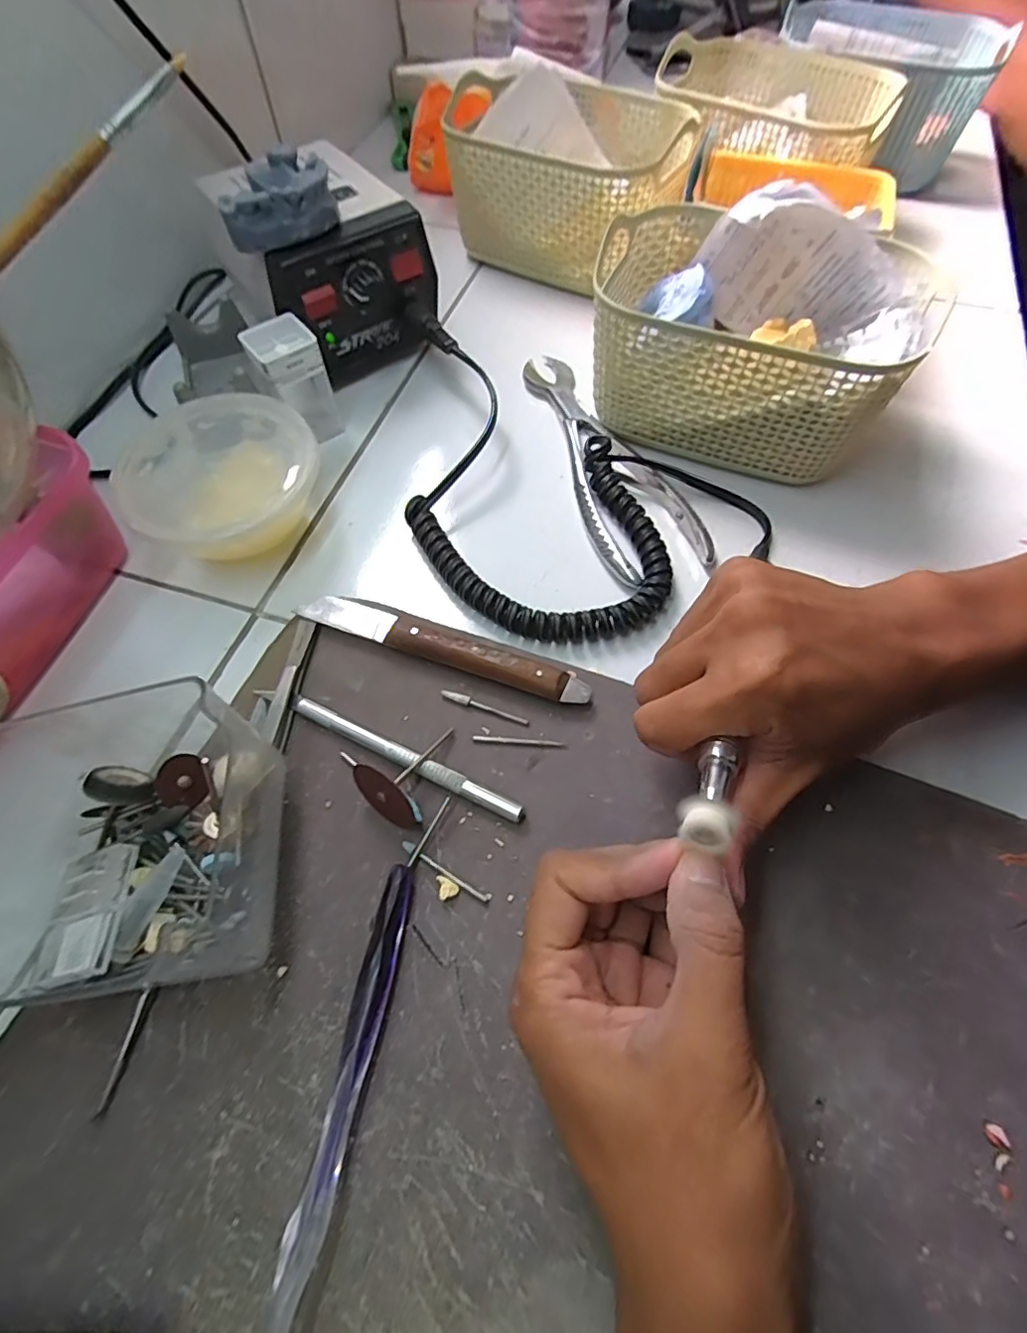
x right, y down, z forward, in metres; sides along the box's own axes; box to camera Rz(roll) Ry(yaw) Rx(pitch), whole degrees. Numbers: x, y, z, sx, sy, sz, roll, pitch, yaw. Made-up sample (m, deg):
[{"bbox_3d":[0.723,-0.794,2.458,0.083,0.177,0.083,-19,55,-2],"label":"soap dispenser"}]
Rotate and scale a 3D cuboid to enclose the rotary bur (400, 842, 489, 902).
[{"bbox_3d":[-0.028,0.084,0.238,0.042,0.004,0.004,28,65,15],"label":"rotary bur"}]

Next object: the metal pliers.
[{"bbox_3d":[0.047,-0.128,0.347,0.058,0.012,0.193,-20,63,-10],"label":"metal pliers"}]

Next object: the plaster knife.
[{"bbox_3d":[-0.035,-0.012,0.285,0.149,0.014,0.023,18,63,10],"label":"plaster knife"}]

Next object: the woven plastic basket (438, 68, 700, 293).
[{"bbox_3d":[0.040,-0.366,0.431,0.165,0.093,0.132,26,65,14],"label":"woven plastic basket"}]

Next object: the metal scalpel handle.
[{"bbox_3d":[-0.058,0.037,0.263,0.137,0.006,0.008,23,64,13],"label":"metal scalpel handle"}]

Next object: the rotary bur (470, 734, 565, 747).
[{"bbox_3d":[0.002,0.034,0.265,0.041,0.004,0.004,4,62,3],"label":"rotary bur"}]

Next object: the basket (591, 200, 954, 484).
[{"bbox_3d":[0.130,-0.184,0.333,0.163,0.090,0.114,21,64,12],"label":"basket"}]

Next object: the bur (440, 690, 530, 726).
[{"bbox_3d":[-0.014,0.018,0.273,0.044,0.004,0.005,18,63,10],"label":"bur"}]

